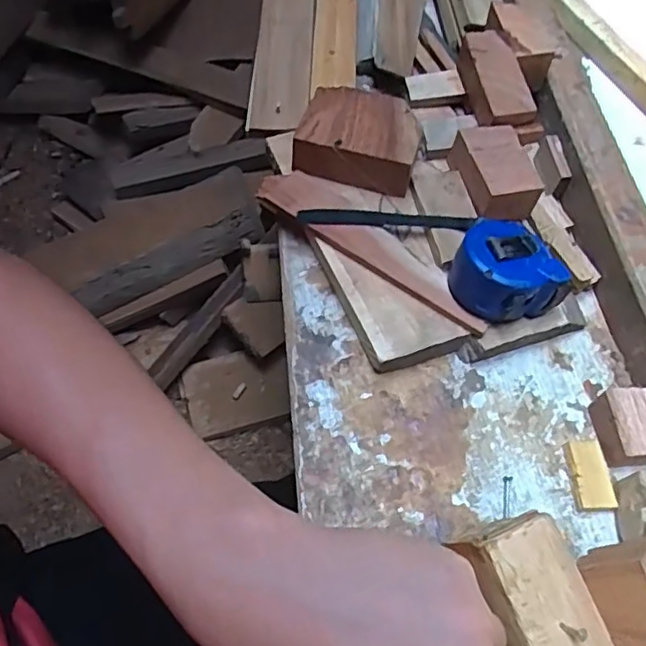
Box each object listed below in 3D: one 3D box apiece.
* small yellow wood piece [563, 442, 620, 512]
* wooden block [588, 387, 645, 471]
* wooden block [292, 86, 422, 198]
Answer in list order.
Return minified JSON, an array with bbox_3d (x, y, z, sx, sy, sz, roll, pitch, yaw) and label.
[{"bbox_3d":[0.167,0.096,0.380,0.024,0.009,0.044,0,61,-4],"label":"small yellow wood piece"},{"bbox_3d":[0.197,0.069,0.388,0.037,0.029,0.047,-6,61,-7],"label":"wooden block"},{"bbox_3d":[0.029,-0.145,0.467,0.087,0.037,0.068,15,61,4],"label":"wooden block"}]

